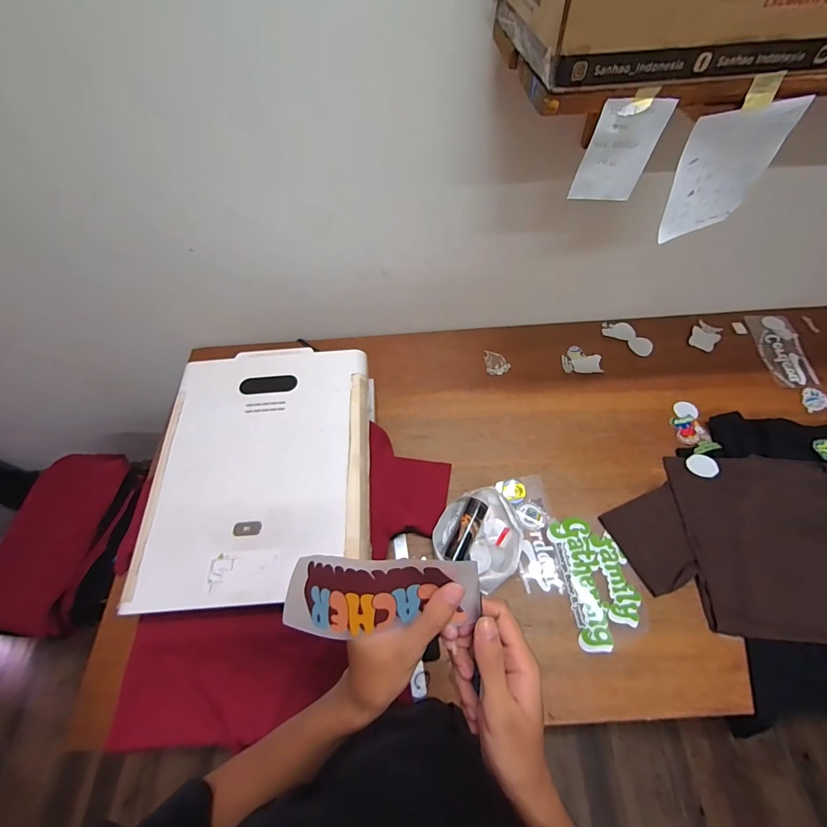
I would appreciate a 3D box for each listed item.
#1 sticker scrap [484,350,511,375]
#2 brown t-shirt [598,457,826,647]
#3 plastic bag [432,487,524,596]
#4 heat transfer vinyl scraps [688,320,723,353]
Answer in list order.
[{"bbox_3d":[0.220,-0.142,1.038,0.063,0.004,0.091,-21,60,-8],"label":"sticker scrap"},{"bbox_3d":[0.776,0.257,0.747,0.704,0.043,0.337,4,60,6],"label":"brown t-shirt"},{"bbox_3d":[0.136,0.250,0.785,0.172,0.056,0.193,27,65,18],"label":"plastic bag"},{"bbox_3d":[0.800,-0.212,1.045,0.066,0.007,0.098,29,65,19],"label":"heat transfer vinyl scraps"}]

